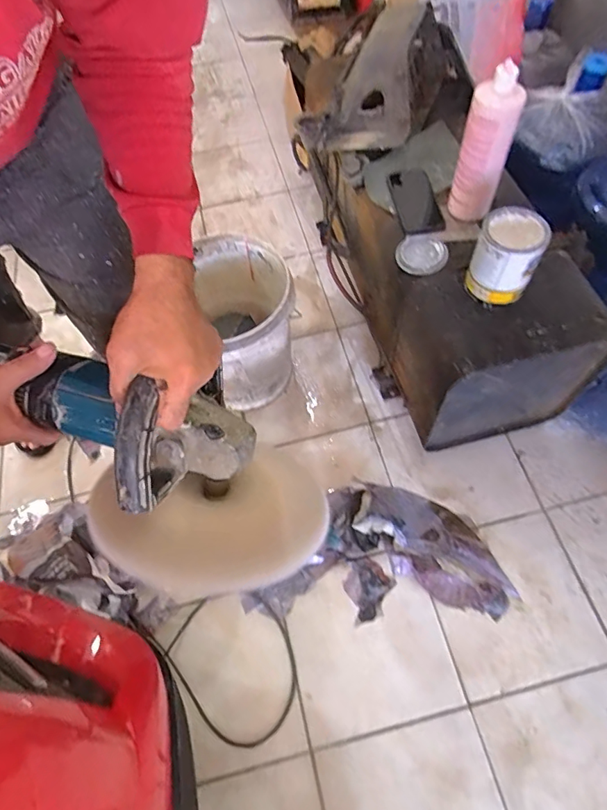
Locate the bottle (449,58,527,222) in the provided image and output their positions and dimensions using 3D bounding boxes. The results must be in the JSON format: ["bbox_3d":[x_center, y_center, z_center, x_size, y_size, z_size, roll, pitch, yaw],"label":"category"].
[{"bbox_3d":[0.315,-0.439,0.829,0.082,0.257,0.078,13,63,11],"label":"bottle"}]

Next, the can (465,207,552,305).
[{"bbox_3d":[0.331,-0.234,0.781,0.099,0.145,0.094,-2,61,3],"label":"can"}]

